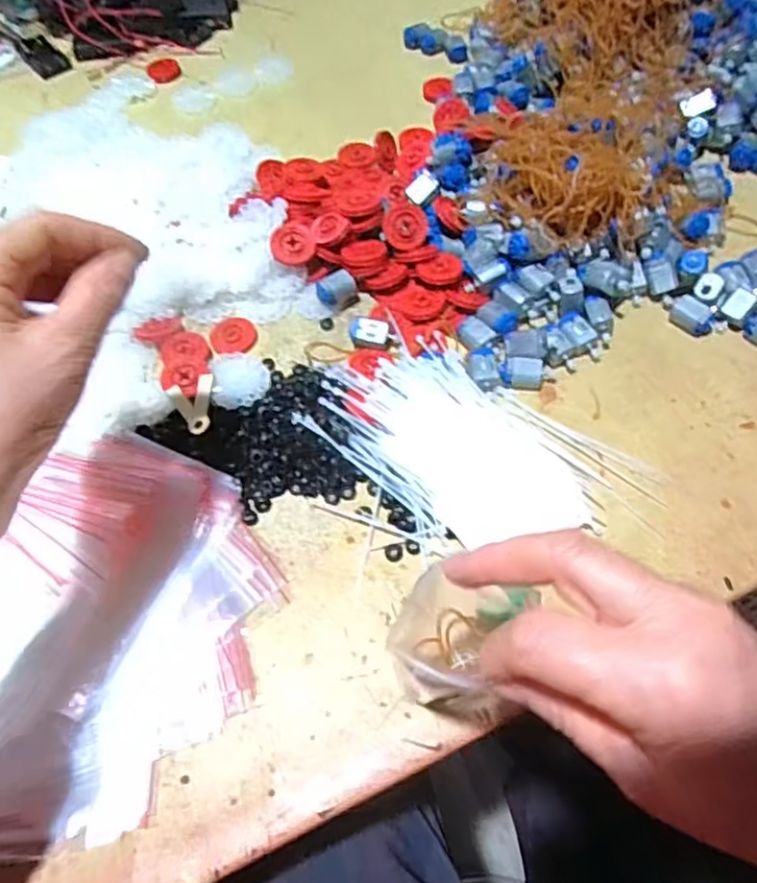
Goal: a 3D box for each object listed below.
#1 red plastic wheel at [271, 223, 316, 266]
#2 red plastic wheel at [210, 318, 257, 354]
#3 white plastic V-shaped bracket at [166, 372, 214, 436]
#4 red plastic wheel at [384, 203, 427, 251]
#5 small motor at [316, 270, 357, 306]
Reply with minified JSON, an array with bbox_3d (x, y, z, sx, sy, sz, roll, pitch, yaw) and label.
[{"bbox_3d":[-0.062,-0.145,0.470,0.031,0.008,0.031,0,92,-3],"label":"red plastic wheel"},{"bbox_3d":[-0.104,-0.076,0.461,0.031,0.005,0.034,-1,59,2],"label":"red plastic wheel"},{"bbox_3d":[-0.117,-0.025,0.420,0.029,0.004,0.044,-28,59,-13],"label":"white plastic V-shaped bracket"},{"bbox_3d":[0.020,-0.158,0.473,0.032,0.006,0.032,0,97,1],"label":"red plastic wheel"},{"bbox_3d":[-0.031,-0.110,0.469,0.028,0.018,0.017,-28,62,-14],"label":"small motor"}]

